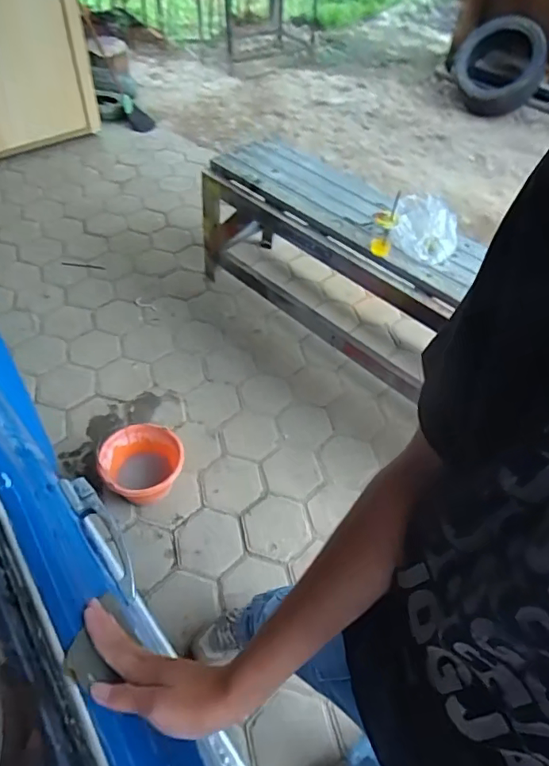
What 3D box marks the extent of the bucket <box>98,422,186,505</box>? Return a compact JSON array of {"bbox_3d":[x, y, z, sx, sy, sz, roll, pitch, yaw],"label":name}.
[{"bbox_3d":[-0.403,0.264,1.544,0.237,0.167,0.223,2,49,-3],"label":"bucket"}]

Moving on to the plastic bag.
[{"bbox_3d":[0.480,-0.496,1.587,0.201,0.115,0.204,15,50,8],"label":"plastic bag"}]

